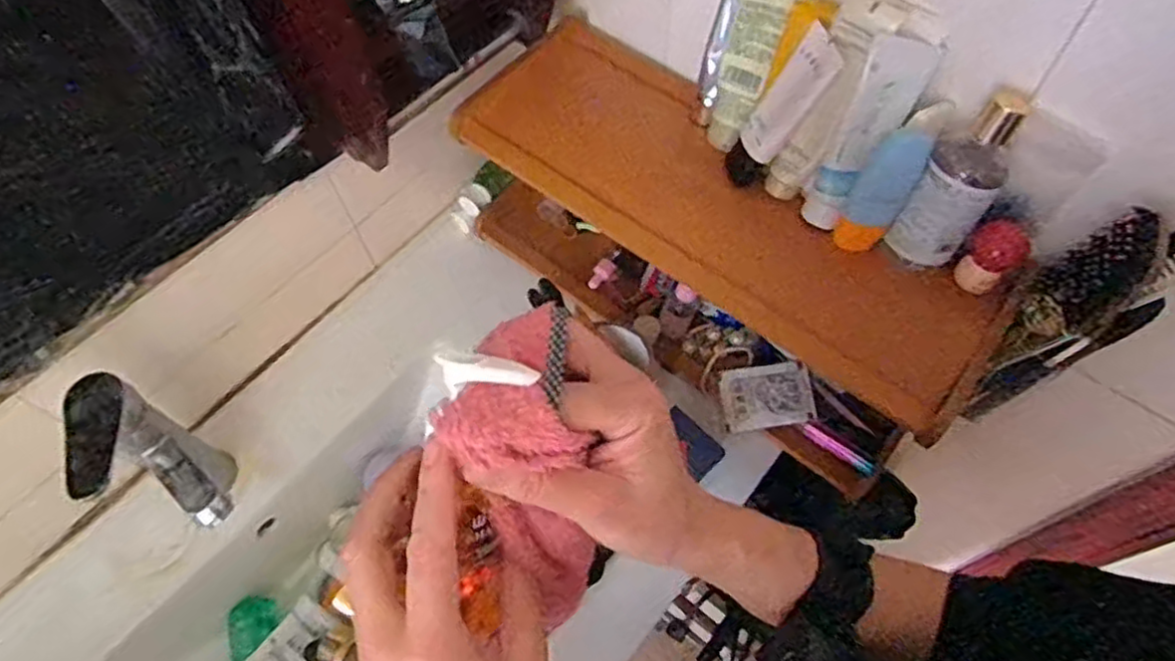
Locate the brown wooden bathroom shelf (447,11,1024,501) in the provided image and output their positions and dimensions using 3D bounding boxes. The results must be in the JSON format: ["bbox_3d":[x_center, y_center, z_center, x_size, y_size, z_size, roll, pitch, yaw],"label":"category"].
[{"bbox_3d":[0.112,-0.072,0.666,0.489,0.176,0.191,37,67,20],"label":"brown wooden bathroom shelf"}]

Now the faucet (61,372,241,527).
[{"bbox_3d":[-0.340,0.119,0.568,0.058,0.188,0.129,-38,66,-19],"label":"faucet"}]

